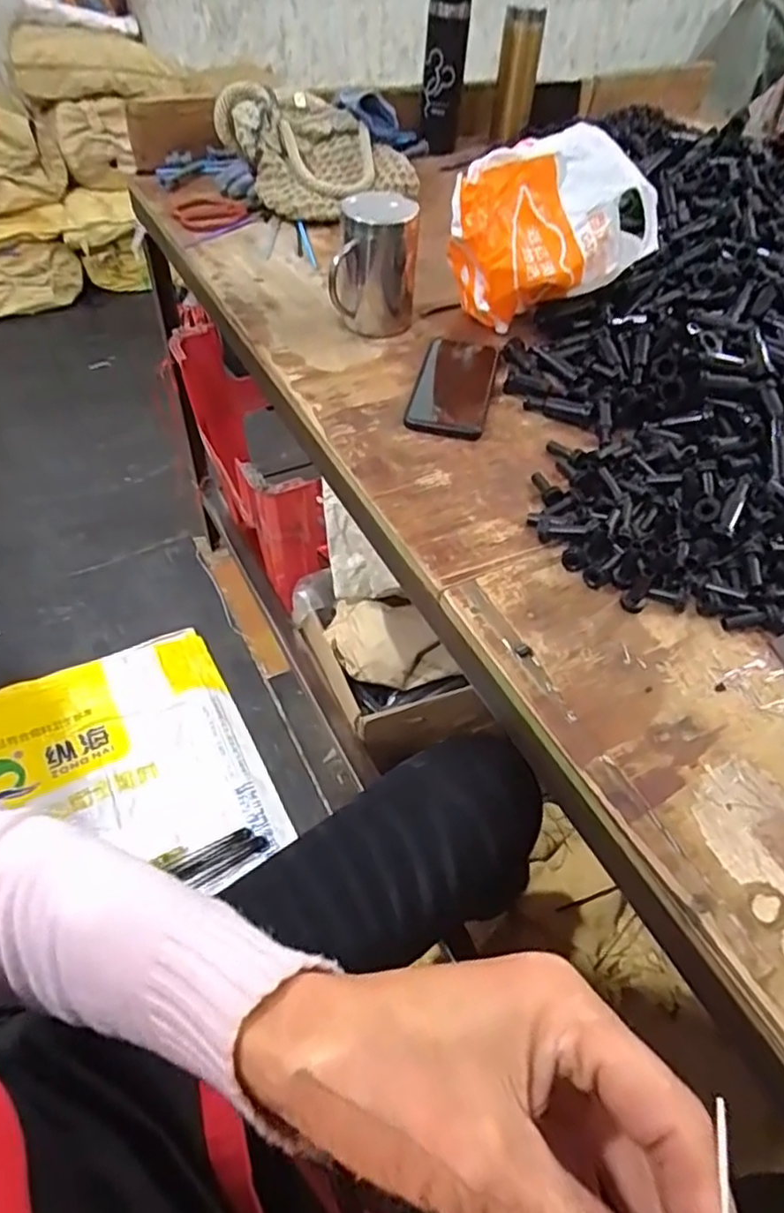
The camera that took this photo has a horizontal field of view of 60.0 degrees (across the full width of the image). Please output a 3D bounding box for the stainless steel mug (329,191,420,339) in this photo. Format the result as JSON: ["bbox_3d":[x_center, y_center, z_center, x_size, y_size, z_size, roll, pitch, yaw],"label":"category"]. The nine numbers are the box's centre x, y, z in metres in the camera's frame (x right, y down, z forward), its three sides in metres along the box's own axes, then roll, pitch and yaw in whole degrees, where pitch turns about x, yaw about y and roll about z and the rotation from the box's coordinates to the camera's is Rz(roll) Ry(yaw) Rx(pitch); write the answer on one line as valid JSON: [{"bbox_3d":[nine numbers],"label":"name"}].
[{"bbox_3d":[-0.018,-0.359,0.713,0.085,0.126,0.088,4,50,1],"label":"stainless steel mug"}]

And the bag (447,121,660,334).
[{"bbox_3d":[0.158,-0.382,0.709,0.208,0.155,0.105,-15,53,-16],"label":"bag"}]

